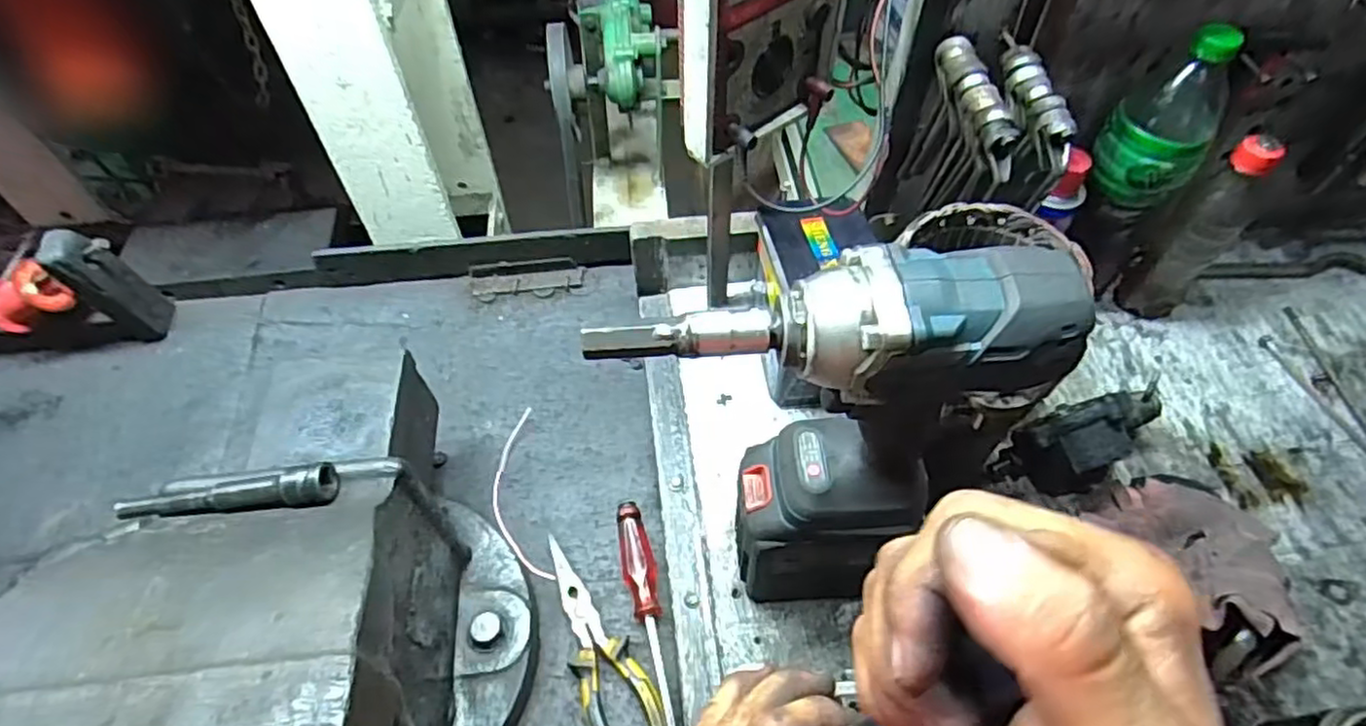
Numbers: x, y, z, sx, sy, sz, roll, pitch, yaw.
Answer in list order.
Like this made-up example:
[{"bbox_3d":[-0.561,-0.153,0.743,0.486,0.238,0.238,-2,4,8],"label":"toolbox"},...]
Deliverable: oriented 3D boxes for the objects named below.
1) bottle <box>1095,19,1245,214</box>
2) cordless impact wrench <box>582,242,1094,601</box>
[{"bbox_3d":[0.384,-0.193,0.548,0.074,0.140,0.064,33,61,21],"label":"bottle"},{"bbox_3d":[0.065,0.049,0.388,0.197,0.264,0.070,0,54,0],"label":"cordless impact wrench"}]

